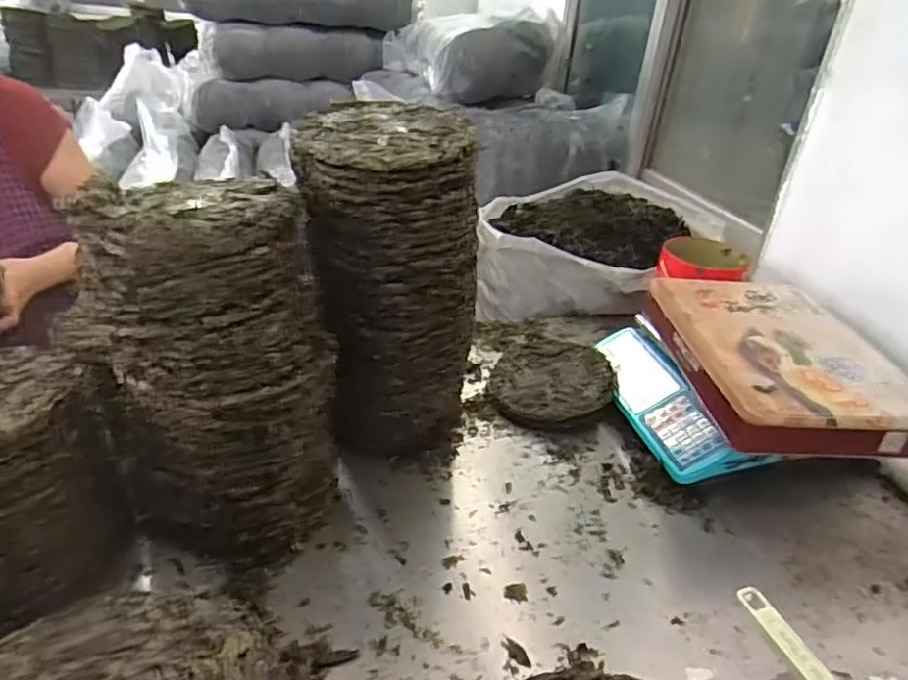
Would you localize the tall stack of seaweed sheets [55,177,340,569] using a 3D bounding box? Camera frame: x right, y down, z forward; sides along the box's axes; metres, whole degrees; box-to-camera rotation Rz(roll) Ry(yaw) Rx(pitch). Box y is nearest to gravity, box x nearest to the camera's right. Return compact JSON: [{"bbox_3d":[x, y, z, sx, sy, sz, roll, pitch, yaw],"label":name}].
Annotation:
[{"bbox_3d":[-0.241,0.040,0.642,0.189,0.373,0.187,15,31,15],"label":"tall stack of seaweed sheets"}]

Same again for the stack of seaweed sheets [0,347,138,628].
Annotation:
[{"bbox_3d":[-0.452,0.146,0.607,0.212,0.226,0.186,-23,40,-40],"label":"stack of seaweed sheets"}]

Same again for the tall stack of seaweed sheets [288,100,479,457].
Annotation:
[{"bbox_3d":[-0.078,-0.055,0.792,0.209,0.426,0.224,7,30,2],"label":"tall stack of seaweed sheets"}]

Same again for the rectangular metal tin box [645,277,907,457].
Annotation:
[{"bbox_3d":[0.471,0.020,0.920,0.282,0.065,0.394,3,30,-5],"label":"rectangular metal tin box"}]

